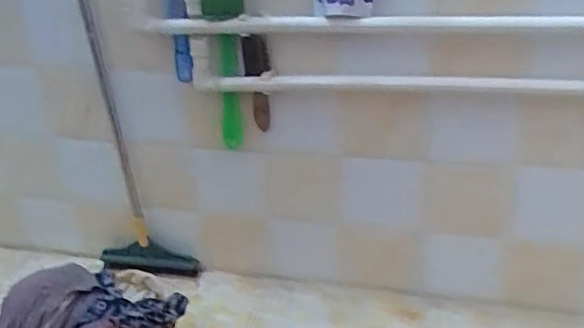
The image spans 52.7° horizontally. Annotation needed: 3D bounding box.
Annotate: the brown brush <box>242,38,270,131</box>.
[{"bbox_3d":[-0.058,-0.136,1.005,0.041,0.166,0.019,2,26,10],"label":"brown brush"}]

